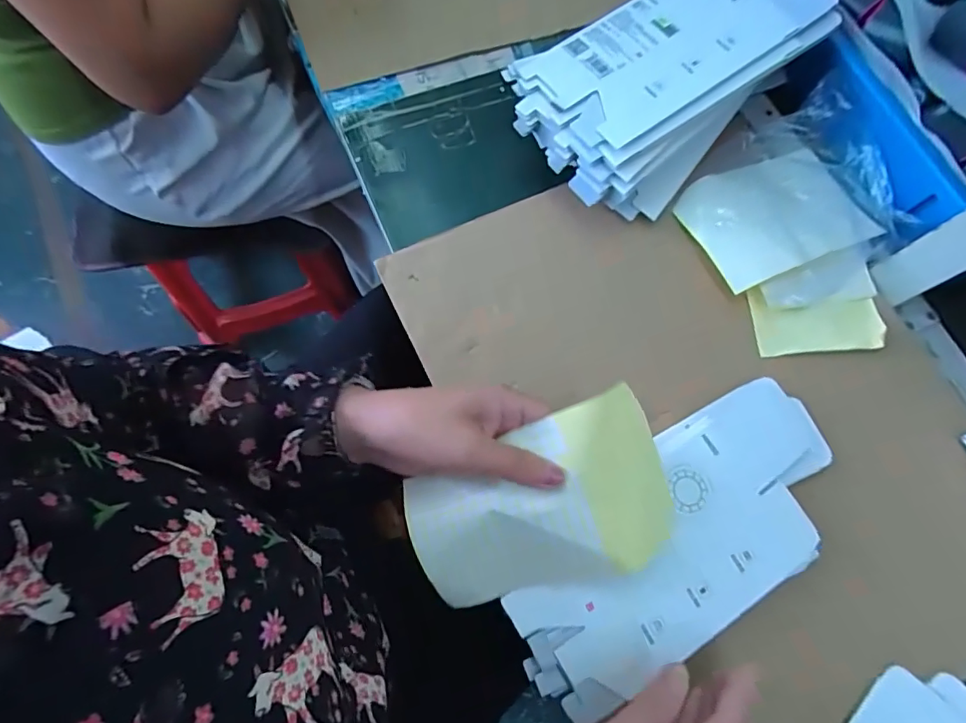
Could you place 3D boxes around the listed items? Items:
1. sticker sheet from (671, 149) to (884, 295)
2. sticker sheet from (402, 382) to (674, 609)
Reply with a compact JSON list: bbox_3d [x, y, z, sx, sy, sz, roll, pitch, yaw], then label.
[{"bbox_3d":[0.268,-0.140,0.466,0.173,0.018,0.113,-23,72,-7],"label":"sticker sheet"},{"bbox_3d":[0.040,0.103,0.344,0.170,0.026,0.118,-22,100,4],"label":"sticker sheet"}]

